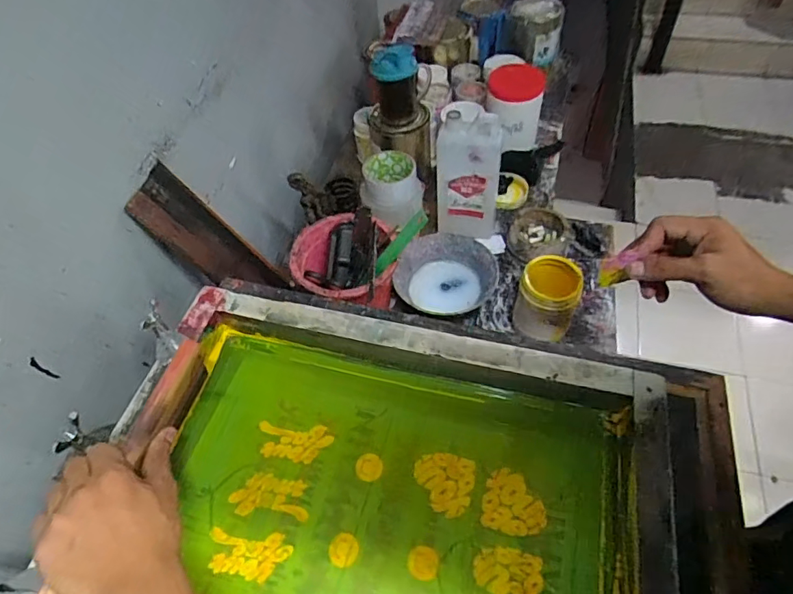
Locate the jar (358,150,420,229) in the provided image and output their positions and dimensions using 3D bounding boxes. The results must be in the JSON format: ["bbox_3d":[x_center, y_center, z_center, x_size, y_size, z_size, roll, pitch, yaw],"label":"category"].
[{"bbox_3d":[-0.007,-0.171,0.808,0.095,0.081,0.083,1,53,6],"label":"jar"}]

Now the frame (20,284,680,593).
[{"bbox_3d":[-0.029,0.205,0.444,0.561,0.052,0.420,9,55,11],"label":"frame"}]

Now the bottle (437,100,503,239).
[{"bbox_3d":[0.118,-0.191,0.798,0.098,0.210,0.061,8,54,11],"label":"bottle"}]

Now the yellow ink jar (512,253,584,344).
[{"bbox_3d":[0.209,0.007,0.701,0.075,0.106,0.087,16,56,17],"label":"yellow ink jar"}]

